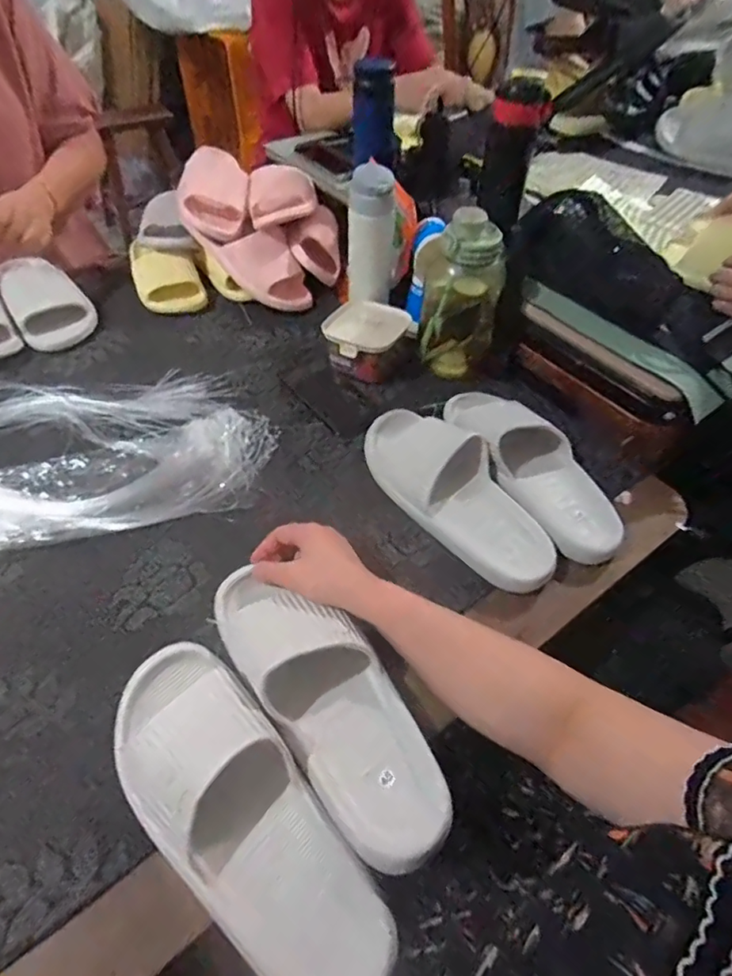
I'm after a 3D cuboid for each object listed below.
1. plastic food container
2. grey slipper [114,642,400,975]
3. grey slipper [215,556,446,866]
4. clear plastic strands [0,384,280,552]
[{"bbox_3d":[0.012,-0.208,0.787,0.104,0.079,0.110,29,56,21],"label":"plastic food container"},{"bbox_3d":[-0.100,0.238,0.399,0.108,0.065,0.287,-34,59,-25],"label":"grey slipper"},{"bbox_3d":[-0.036,0.169,0.458,0.099,0.059,0.281,-32,63,-24],"label":"grey slipper"},{"bbox_3d":[-0.353,-0.043,0.654,0.455,0.030,0.243,-12,52,-11],"label":"clear plastic strands"}]

